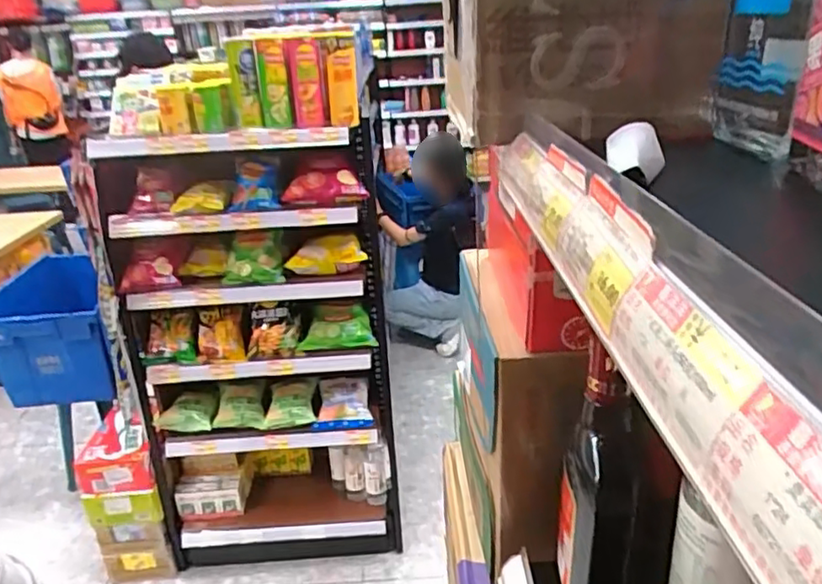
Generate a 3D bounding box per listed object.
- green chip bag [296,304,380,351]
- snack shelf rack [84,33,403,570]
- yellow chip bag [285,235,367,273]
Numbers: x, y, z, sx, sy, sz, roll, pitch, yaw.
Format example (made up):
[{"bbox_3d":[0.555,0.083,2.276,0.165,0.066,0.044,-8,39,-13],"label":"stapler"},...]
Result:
[{"bbox_3d":[-0.211,0.095,1.781,0.212,0.098,0.106,-5,24,-4],"label":"green chip bag"},{"bbox_3d":[-0.427,0.055,1.830,0.683,1.421,0.468,-4,23,-1],"label":"snack shelf rack"},{"bbox_3d":[-0.228,-0.099,1.684,0.195,0.090,0.091,-18,28,-31],"label":"yellow chip bag"}]

